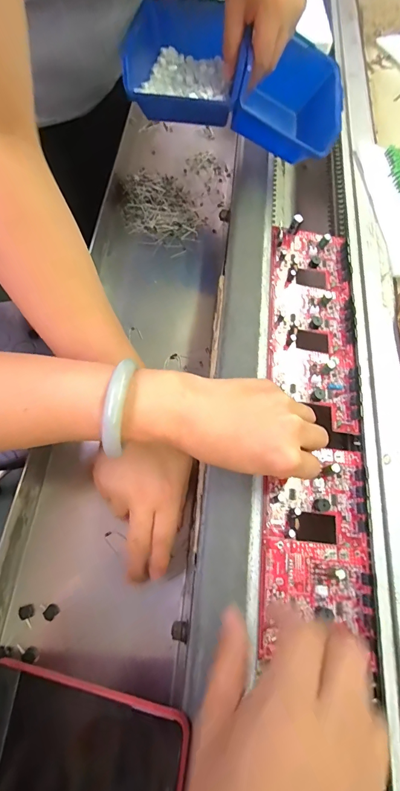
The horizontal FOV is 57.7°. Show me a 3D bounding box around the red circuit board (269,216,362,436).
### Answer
[{"bbox_3d":[0.122,-0.085,0.395,0.096,0.017,0.248,2,69,-2],"label":"red circuit board"}]

